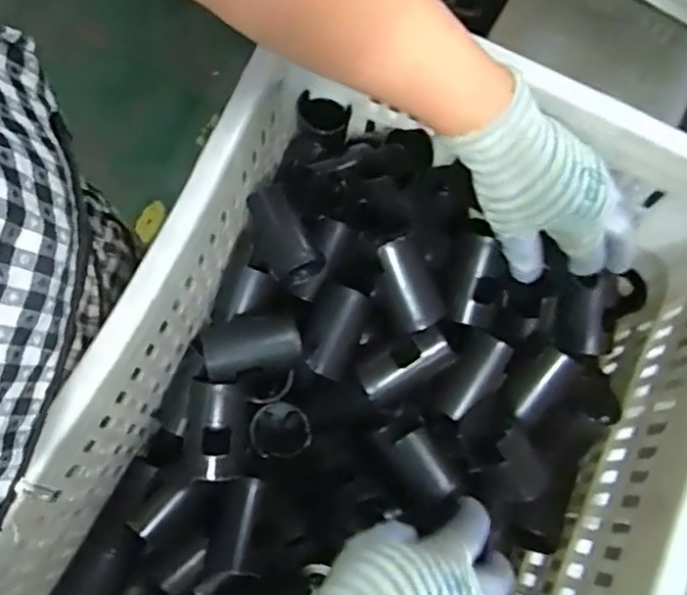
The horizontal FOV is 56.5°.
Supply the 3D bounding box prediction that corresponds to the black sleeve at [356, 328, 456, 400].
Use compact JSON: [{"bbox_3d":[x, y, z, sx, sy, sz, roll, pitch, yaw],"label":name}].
[{"bbox_3d":[0.046,0.049,0.462,0.067,0.032,0.034,-29,80,11],"label":"black sleeve"}]

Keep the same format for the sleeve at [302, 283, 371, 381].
[{"bbox_3d":[-0.007,0.026,0.475,0.043,0.042,0.067,19,80,4],"label":"sleeve"}]

